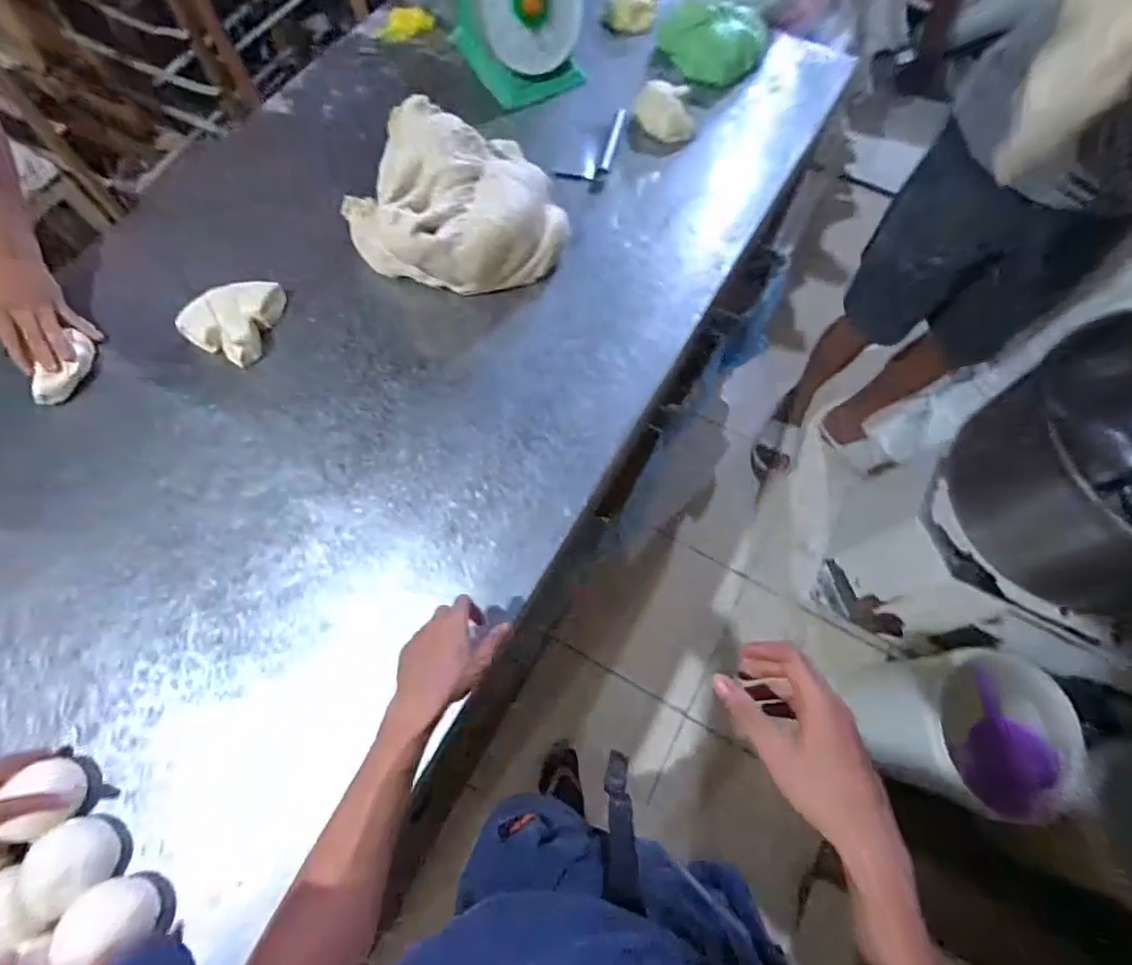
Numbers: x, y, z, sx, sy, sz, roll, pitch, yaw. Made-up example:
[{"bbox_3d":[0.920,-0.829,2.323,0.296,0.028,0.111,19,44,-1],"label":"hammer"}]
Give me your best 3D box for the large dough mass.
[{"bbox_3d":[-0.153,-0.404,0.829,0.266,0.154,0.259,-40,75,-16],"label":"large dough mass"}]

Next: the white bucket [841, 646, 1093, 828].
[{"bbox_3d":[0.880,0.582,1.315,0.315,0.444,0.303,0,67,0],"label":"white bucket"}]

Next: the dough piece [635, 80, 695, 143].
[{"bbox_3d":[0.173,-0.641,0.974,0.107,0.051,0.078,10,68,4],"label":"dough piece"}]

